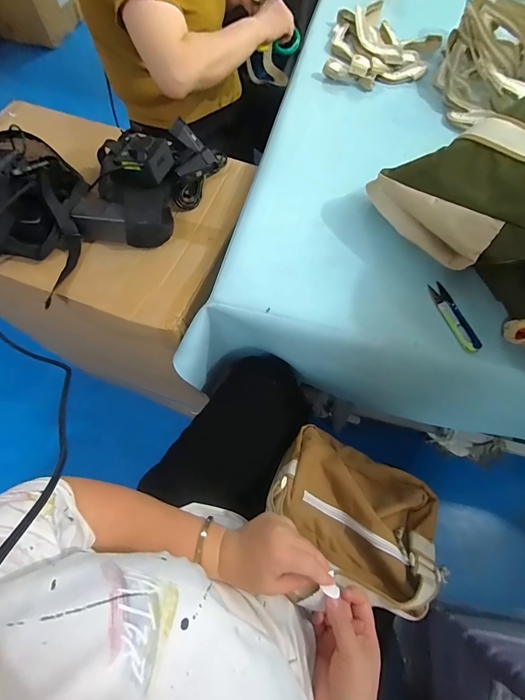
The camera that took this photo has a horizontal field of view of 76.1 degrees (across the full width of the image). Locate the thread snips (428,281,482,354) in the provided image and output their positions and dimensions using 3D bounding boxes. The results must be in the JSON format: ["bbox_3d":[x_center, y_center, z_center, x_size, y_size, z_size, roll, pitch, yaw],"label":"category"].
[{"bbox_3d":[0.277,-0.049,0.482,0.029,0.010,0.116,-14,67,-6],"label":"thread snips"}]

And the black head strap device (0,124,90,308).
[{"bbox_3d":[-0.428,-0.250,0.575,0.256,0.098,0.257,14,67,6],"label":"black head strap device"}]

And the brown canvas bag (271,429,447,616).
[{"bbox_3d":[0.141,0.259,0.533,0.269,0.109,0.218,34,34,4],"label":"brown canvas bag"}]

